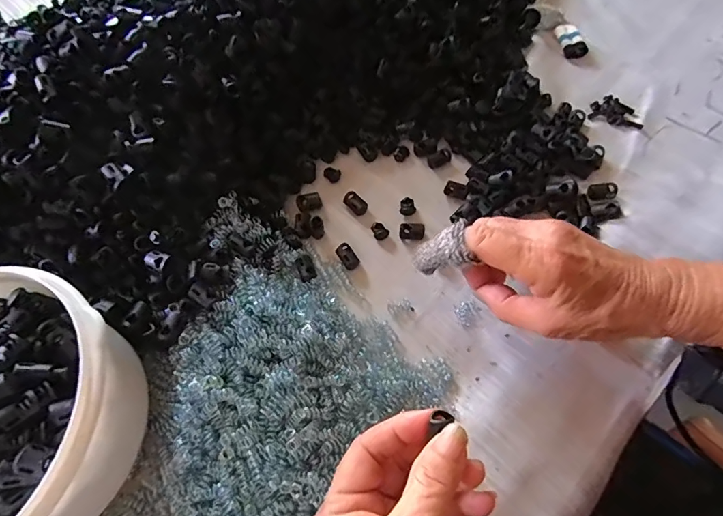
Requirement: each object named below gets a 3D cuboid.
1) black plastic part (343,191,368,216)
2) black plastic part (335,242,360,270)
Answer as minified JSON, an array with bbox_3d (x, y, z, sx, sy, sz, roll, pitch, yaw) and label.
[{"bbox_3d":[-0.004,-0.046,0.368,0.015,0.007,0.023,-35,66,-15],"label":"black plastic part"},{"bbox_3d":[-0.011,-0.002,0.343,0.014,0.009,0.023,-30,65,-13],"label":"black plastic part"}]

